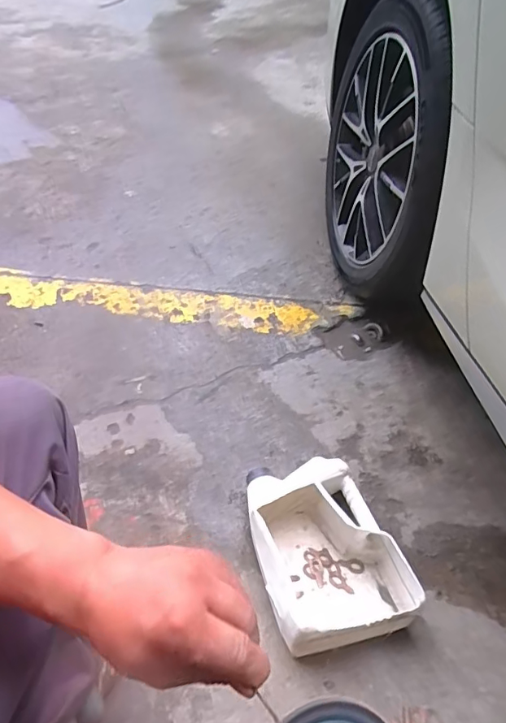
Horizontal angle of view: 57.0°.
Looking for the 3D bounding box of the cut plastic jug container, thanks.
[{"bbox_3d":[0.113,0.299,0.764,0.218,0.085,0.285,-8,46,-12],"label":"cut plastic jug container"}]

